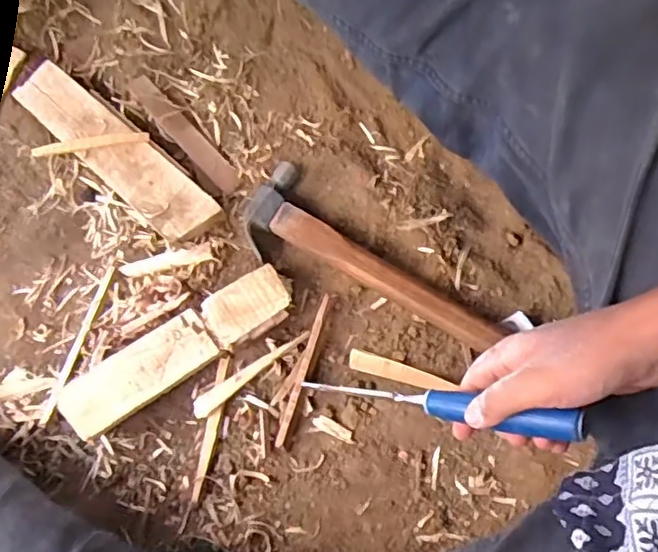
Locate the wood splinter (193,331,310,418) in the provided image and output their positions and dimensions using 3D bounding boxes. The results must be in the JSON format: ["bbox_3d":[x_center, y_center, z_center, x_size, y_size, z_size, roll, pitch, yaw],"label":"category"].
[{"bbox_3d":[-0.067,0.081,0.528,0.115,0.009,0.015,-38,76,-9],"label":"wood splinter"}]

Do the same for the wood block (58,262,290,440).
[{"bbox_3d":[-0.162,0.084,0.528,0.137,0.022,0.049,-30,75,-7],"label":"wood block"}]

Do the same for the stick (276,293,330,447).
[{"bbox_3d":[-0.021,0.078,0.526,0.007,0.013,0.134,17,74,7],"label":"stick"}]

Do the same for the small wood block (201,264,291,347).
[{"bbox_3d":[-0.071,0.025,0.538,0.073,0.028,0.043,-32,75,-7],"label":"small wood block"}]

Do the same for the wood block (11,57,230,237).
[{"bbox_3d":[-0.202,-0.119,0.592,0.230,0.033,0.060,41,76,9],"label":"wood block"}]

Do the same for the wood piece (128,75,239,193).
[{"bbox_3d":[-0.142,-0.141,0.604,0.024,0.013,0.148,-41,76,-10],"label":"wood piece"}]

